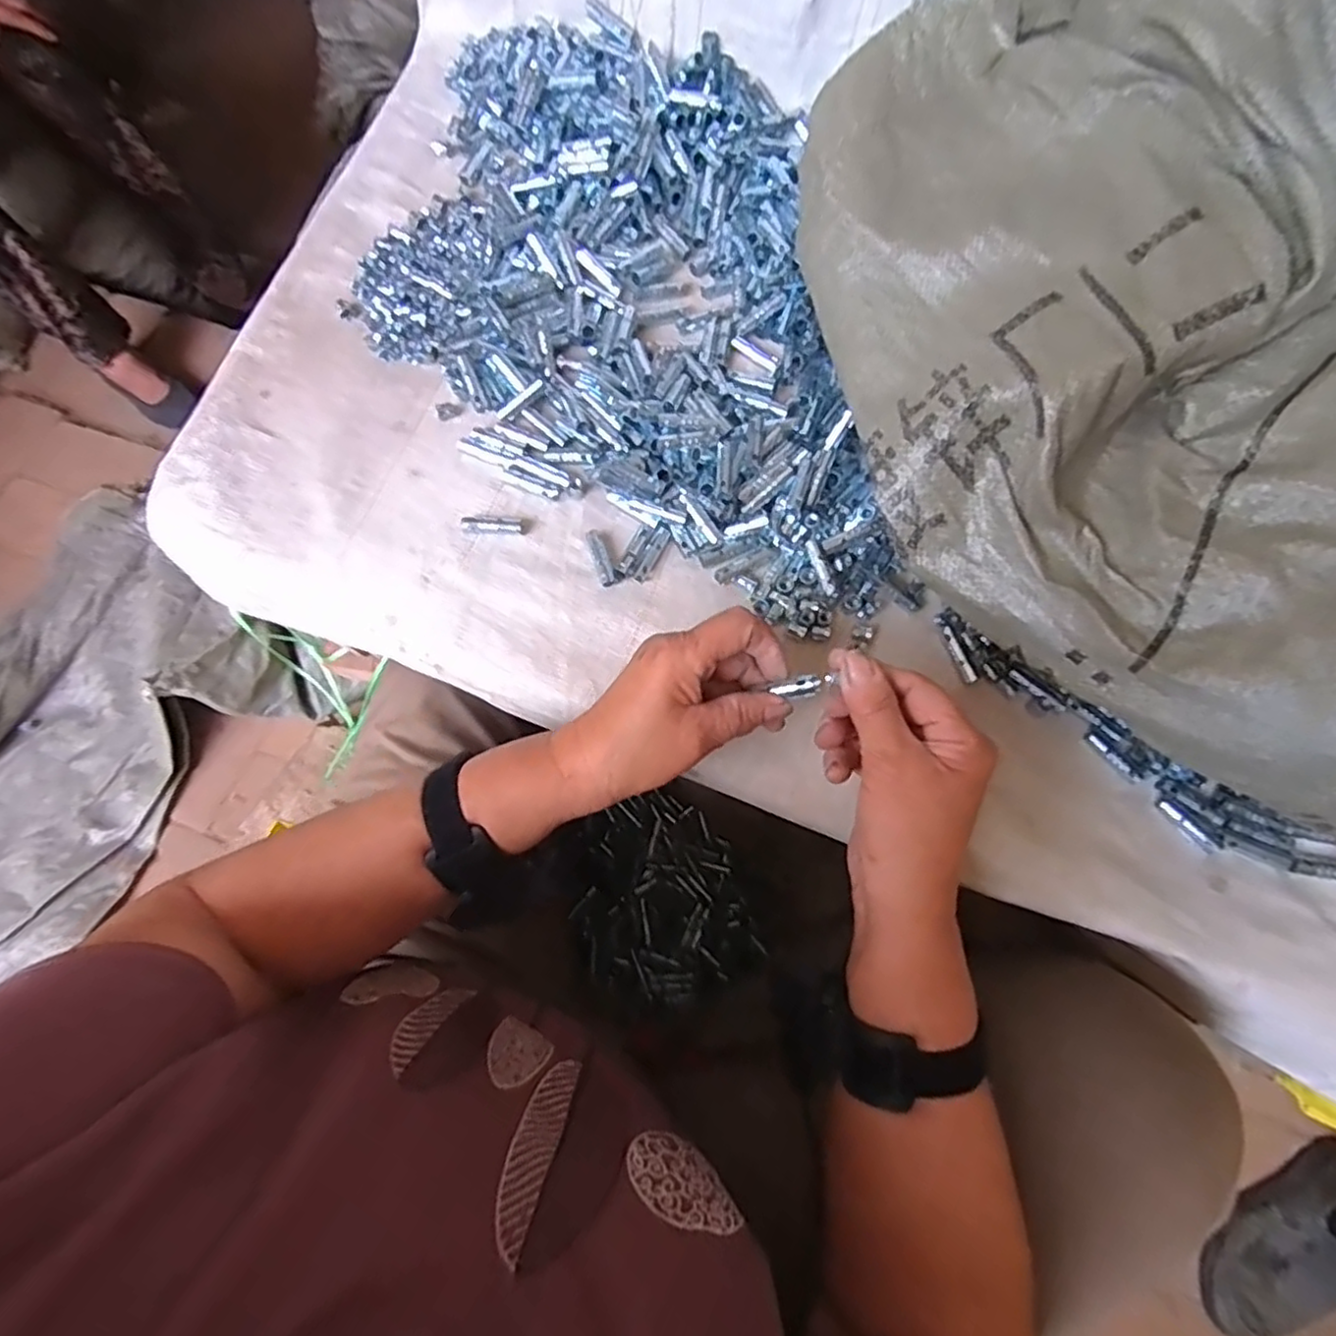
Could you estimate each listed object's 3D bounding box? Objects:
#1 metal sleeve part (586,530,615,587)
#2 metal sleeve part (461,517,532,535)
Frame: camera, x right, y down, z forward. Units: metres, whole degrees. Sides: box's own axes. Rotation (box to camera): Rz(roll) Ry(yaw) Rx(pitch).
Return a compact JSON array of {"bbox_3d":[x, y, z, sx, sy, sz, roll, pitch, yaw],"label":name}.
[{"bbox_3d":[-0.048,-0.078,0.478,0.011,0.010,0.041,-18,74,-6],"label":"metal sleeve part"},{"bbox_3d":[-0.123,-0.101,0.482,0.048,0.014,0.012,0,73,0],"label":"metal sleeve part"}]

